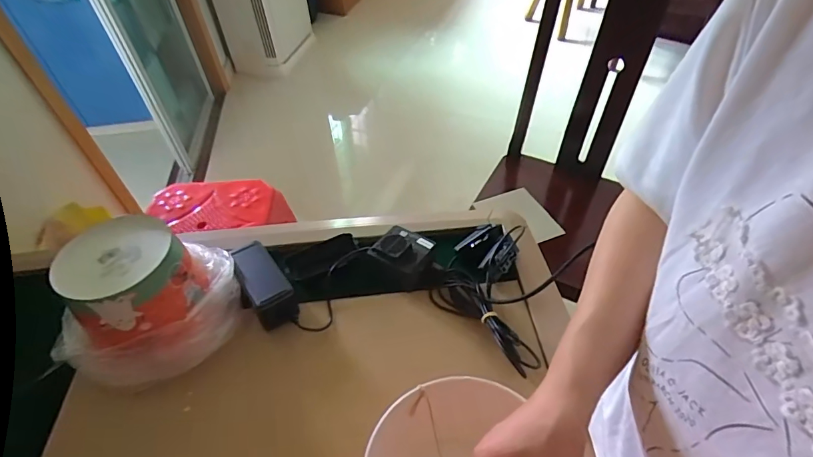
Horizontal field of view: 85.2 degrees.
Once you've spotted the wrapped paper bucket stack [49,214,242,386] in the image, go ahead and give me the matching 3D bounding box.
[{"bbox_3d":[-0.330,0.085,0.556,0.204,0.140,0.177,-9,48,-5],"label":"wrapped paper bucket stack"}]

